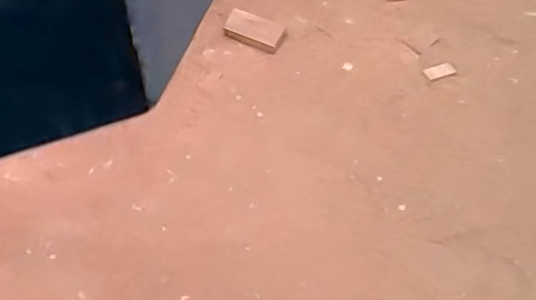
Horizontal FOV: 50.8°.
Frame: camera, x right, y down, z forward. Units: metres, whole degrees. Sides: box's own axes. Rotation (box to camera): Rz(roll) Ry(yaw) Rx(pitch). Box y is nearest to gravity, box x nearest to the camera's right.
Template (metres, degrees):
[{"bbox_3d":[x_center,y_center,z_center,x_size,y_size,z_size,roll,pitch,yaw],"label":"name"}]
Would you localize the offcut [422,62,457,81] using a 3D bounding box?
[{"bbox_3d":[0.343,-0.157,1.124,0.061,0.004,0.030,-18,56,-8],"label":"offcut"}]

